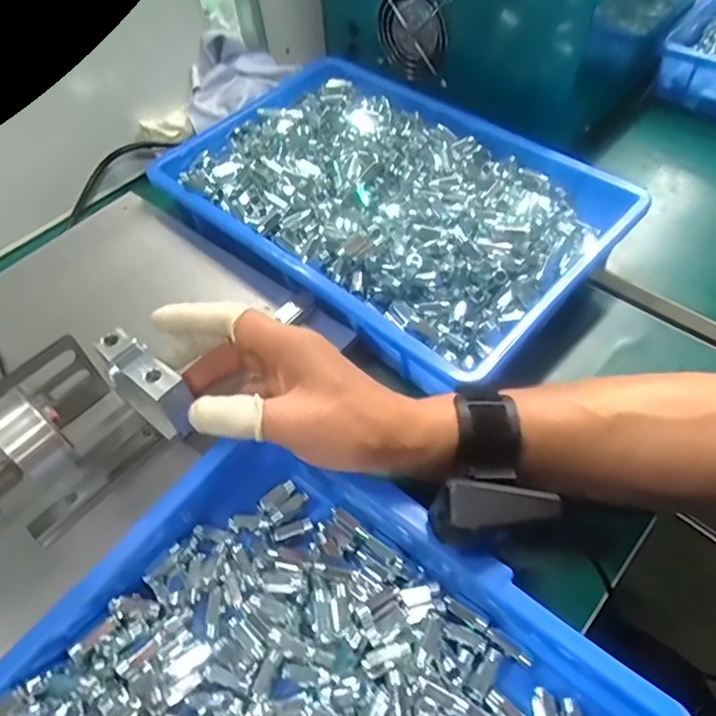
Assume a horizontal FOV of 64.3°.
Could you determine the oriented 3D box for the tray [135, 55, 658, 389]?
[{"bbox_3d":[0.016,-0.142,0.495,0.373,0.058,0.245,36,63,25],"label":"tray"}]

